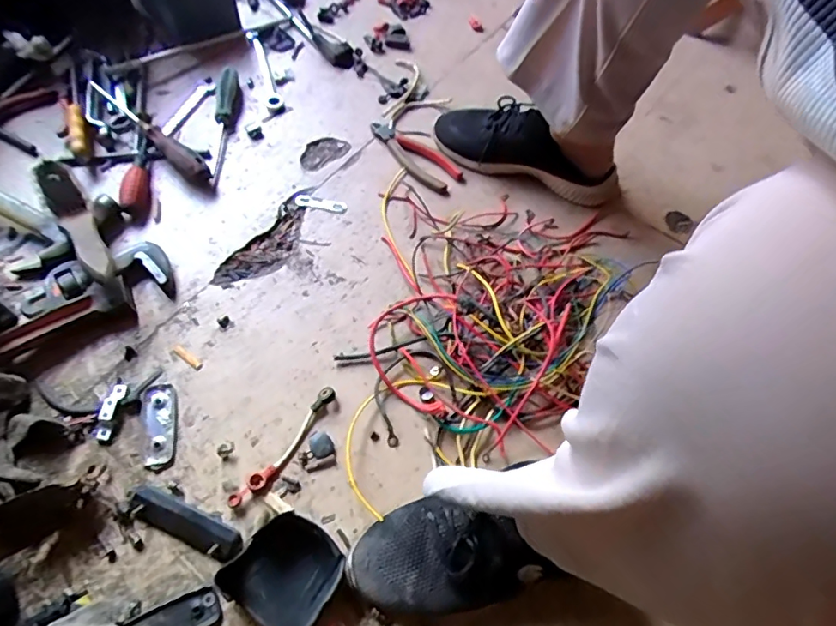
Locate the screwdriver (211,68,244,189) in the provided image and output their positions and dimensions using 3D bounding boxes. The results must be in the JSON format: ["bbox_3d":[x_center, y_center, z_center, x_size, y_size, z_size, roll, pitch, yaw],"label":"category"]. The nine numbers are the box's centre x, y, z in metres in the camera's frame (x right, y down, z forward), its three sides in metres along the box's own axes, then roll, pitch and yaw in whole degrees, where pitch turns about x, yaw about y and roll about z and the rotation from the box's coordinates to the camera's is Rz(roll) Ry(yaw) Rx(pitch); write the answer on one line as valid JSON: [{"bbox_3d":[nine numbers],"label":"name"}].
[{"bbox_3d":[-0.259,-0.258,0.713,0.030,0.029,0.205,-2,62,-5],"label":"screwdriver"}]

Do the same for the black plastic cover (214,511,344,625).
[{"bbox_3d":[-0.112,0.224,0.456,0.081,0.042,0.084,36,66,15],"label":"black plastic cover"}]

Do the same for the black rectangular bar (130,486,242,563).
[{"bbox_3d":[-0.212,0.188,0.477,0.111,0.020,0.027,23,63,9],"label":"black rectangular bar"}]

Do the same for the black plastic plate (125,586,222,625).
[{"bbox_3d":[-0.207,0.262,0.449,0.073,0.010,0.032,-20,65,-14],"label":"black plastic plate"}]

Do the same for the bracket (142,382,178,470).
[{"bbox_3d":[-0.256,0.111,0.528,0.031,0.004,0.085,-13,63,-10],"label":"bracket"}]

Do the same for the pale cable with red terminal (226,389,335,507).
[{"bbox_3d":[-0.129,0.130,0.519,0.019,0.011,0.140,33,65,14],"label":"pale cable with red terminal"}]

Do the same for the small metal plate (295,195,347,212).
[{"bbox_3d":[-0.124,-0.139,0.676,0.066,0.007,0.016,10,64,1],"label":"small metal plate"}]

